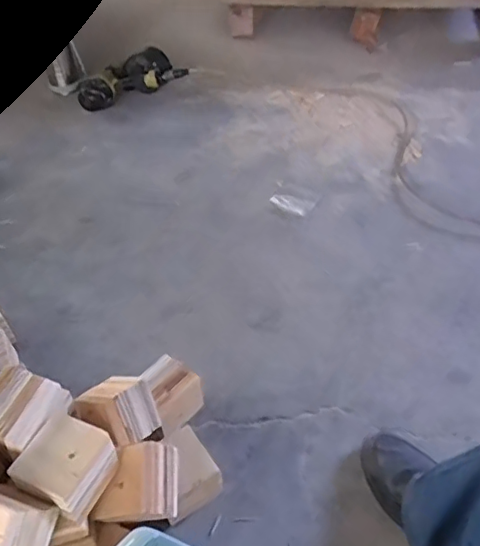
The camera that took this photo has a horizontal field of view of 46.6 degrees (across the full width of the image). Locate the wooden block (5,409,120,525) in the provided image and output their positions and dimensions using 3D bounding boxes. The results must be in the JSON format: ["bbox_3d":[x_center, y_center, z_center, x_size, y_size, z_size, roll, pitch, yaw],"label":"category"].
[{"bbox_3d":[-0.214,0.238,0.691,0.090,0.081,0.096,17,50,20],"label":"wooden block"}]

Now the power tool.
[{"bbox_3d":[-0.333,-0.601,1.717,0.339,0.128,0.131,-9,46,-4],"label":"power tool"}]

